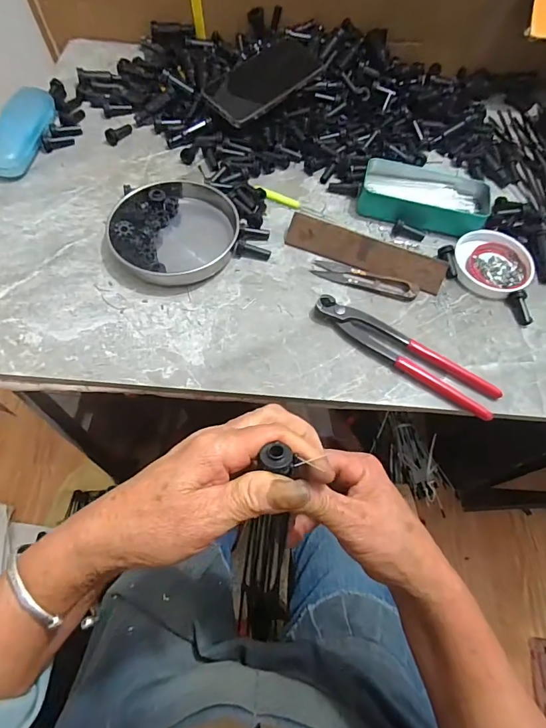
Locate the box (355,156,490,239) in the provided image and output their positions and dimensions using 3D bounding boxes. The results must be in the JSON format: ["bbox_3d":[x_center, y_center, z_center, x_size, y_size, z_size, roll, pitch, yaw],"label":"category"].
[{"bbox_3d":[0.185,-0.204,0.507,0.150,0.028,0.076,14,62,4],"label":"box"}]

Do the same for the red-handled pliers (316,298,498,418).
[{"bbox_3d":[0.129,-0.012,0.410,0.193,0.018,0.037,32,65,13],"label":"red-handled pliers"}]

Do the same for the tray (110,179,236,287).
[{"bbox_3d":[-0.110,-0.157,0.467,0.138,0.021,0.152,-13,64,-11],"label":"tray"}]

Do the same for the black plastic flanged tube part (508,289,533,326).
[{"bbox_3d":[0.271,-0.061,0.450,0.015,0.011,0.039,-6,77,-7],"label":"black plastic flanged tube part"}]

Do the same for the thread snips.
[{"bbox_3d":[0.102,-0.093,0.457,0.117,0.008,0.023,18,63,6],"label":"thread snips"}]

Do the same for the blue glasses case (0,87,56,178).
[{"bbox_3d":[-0.314,-0.294,0.520,0.049,0.039,0.154,7,62,0],"label":"blue glasses case"}]

